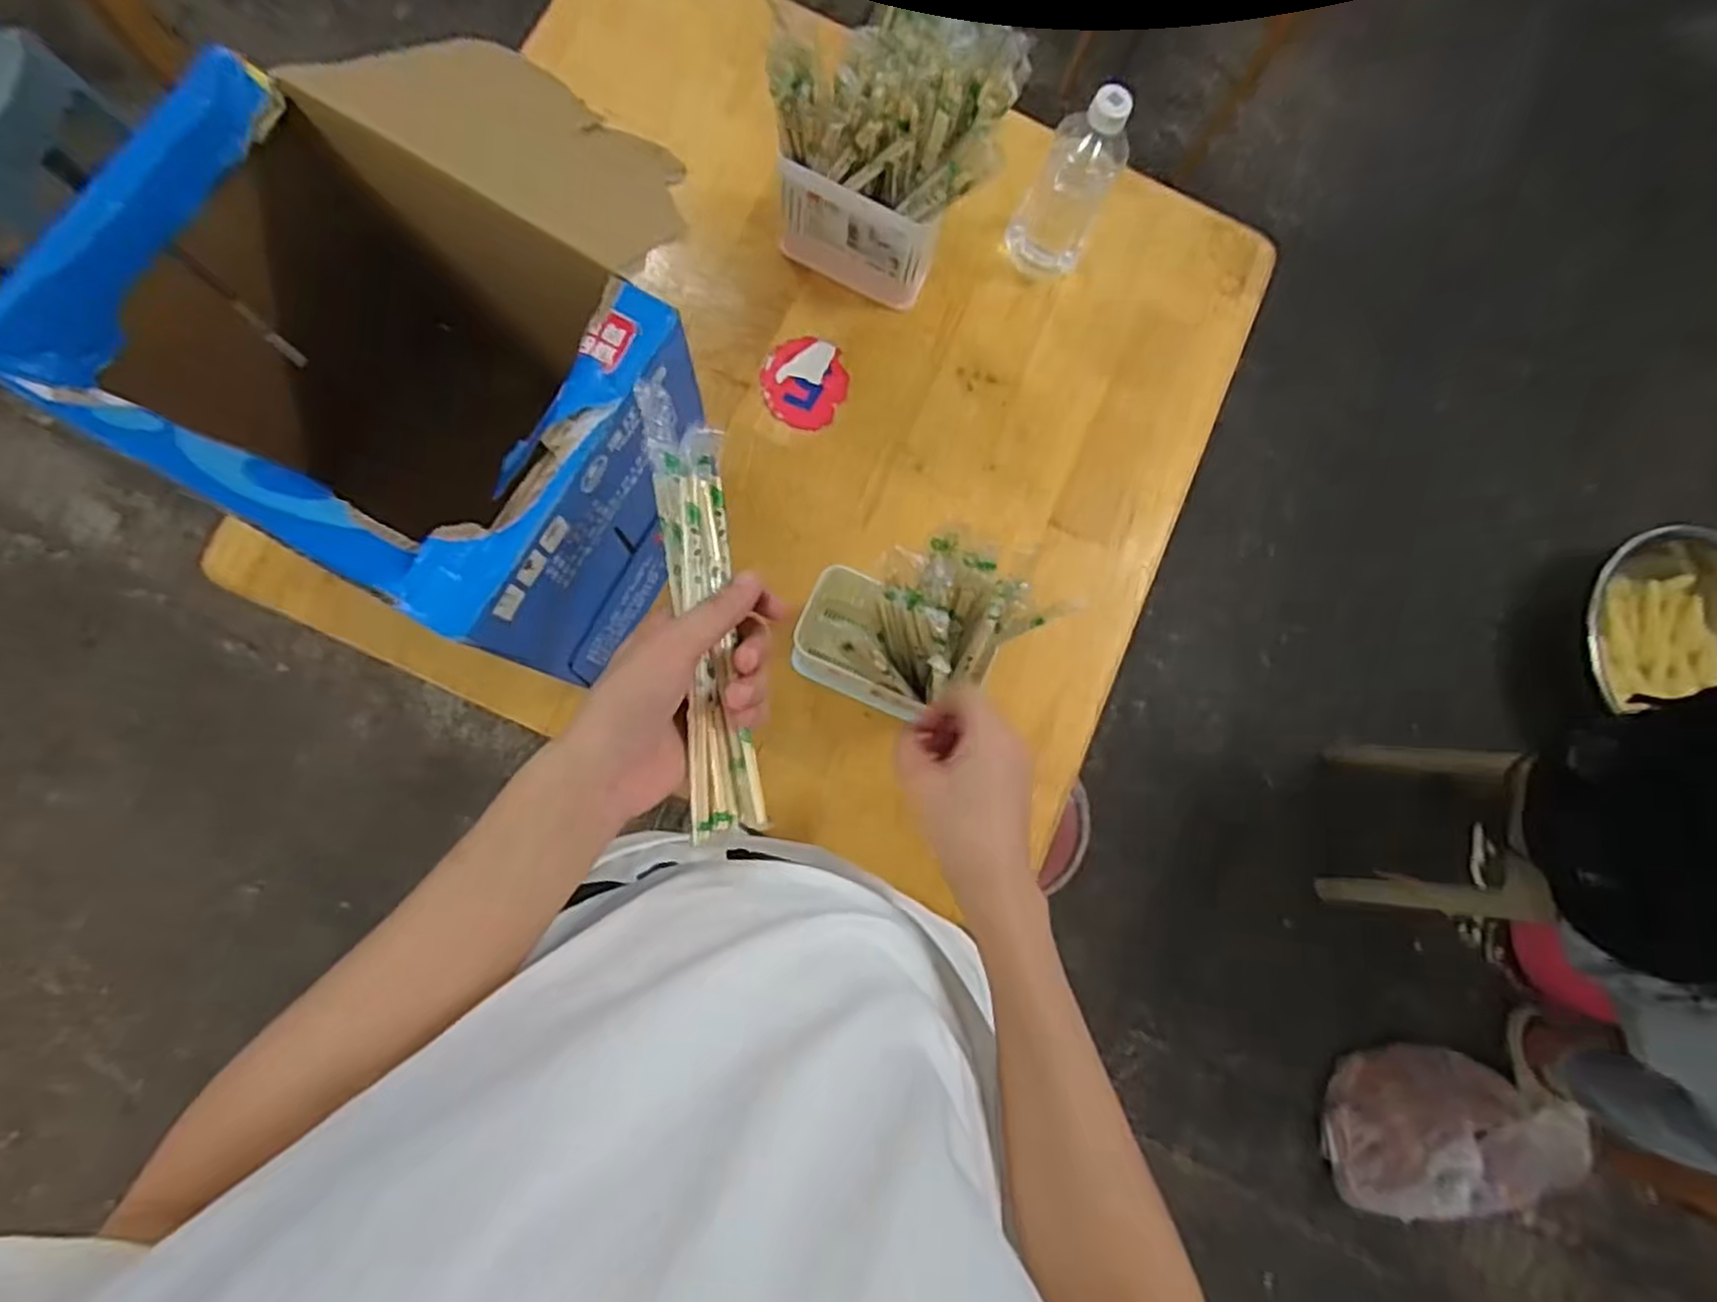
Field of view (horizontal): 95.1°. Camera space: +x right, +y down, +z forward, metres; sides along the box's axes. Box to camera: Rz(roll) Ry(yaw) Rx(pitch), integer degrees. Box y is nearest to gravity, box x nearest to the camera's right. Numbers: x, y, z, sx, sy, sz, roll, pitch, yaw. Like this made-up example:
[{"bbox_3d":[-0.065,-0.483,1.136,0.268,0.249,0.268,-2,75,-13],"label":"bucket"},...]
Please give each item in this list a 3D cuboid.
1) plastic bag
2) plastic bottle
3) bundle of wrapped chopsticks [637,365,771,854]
[{"bbox_3d":[0.984,0.791,1.285,0.362,0.124,0.254,5,81,-5],"label":"plastic bag"},{"bbox_3d":[0.190,-0.410,0.697,0.069,0.169,0.053,29,80,-1],"label":"plastic bottle"},{"bbox_3d":[-0.085,-0.026,0.432,0.038,0.028,0.248,-7,88,-6],"label":"bundle of wrapped chopsticks"}]

